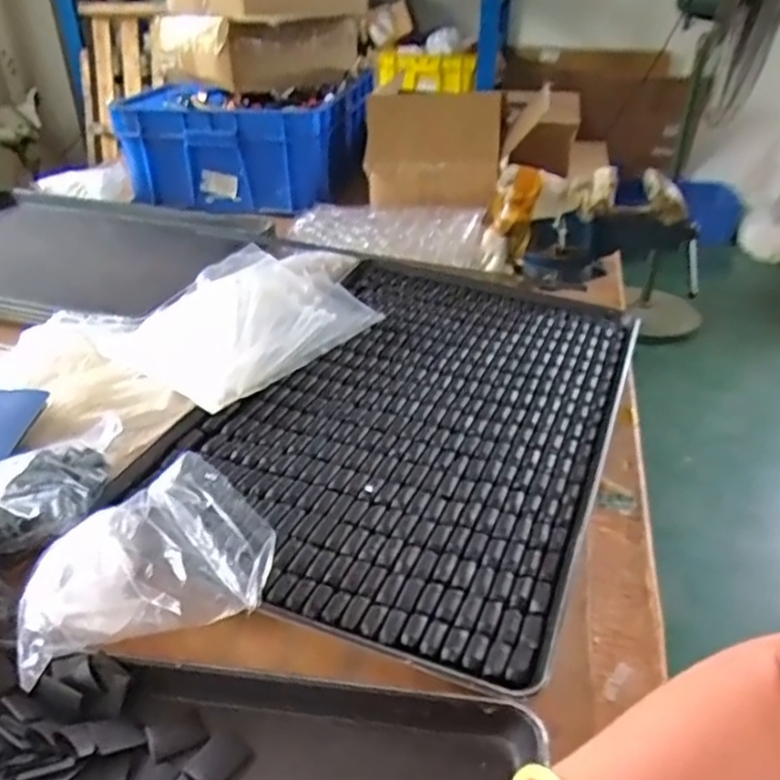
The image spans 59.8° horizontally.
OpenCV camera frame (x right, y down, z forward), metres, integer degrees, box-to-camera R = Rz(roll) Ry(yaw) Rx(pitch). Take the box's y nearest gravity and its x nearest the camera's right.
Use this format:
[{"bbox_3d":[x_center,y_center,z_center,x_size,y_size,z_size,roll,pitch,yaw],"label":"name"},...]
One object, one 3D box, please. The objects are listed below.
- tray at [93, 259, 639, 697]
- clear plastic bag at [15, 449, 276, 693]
[{"bbox_3d":[0.030,0.004,0.718,0.389,0.029,0.619,13,35,19],"label":"tray"},{"bbox_3d":[-0.171,0.121,0.485,0.171,0.071,0.107,-12,34,-19],"label":"clear plastic bag"}]

